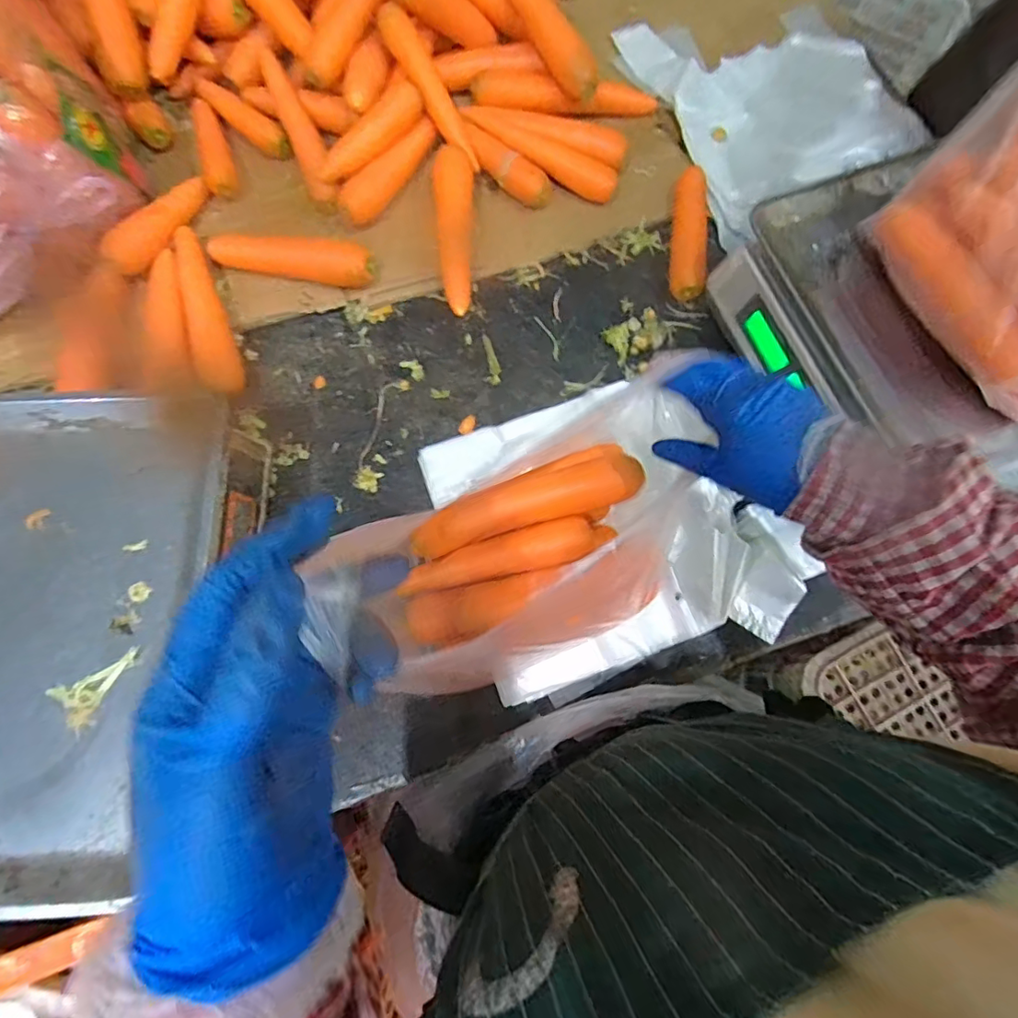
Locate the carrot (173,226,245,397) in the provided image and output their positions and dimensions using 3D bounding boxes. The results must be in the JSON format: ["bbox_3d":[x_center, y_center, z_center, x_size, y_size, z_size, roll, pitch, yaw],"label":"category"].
[{"bbox_3d":[-0.286,-0.186,0.506,0.033,0.029,0.175,-20,76,-7],"label":"carrot"}]

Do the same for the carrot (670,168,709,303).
[{"bbox_3d":[0.181,-0.276,0.537,0.032,0.035,0.136,5,74,0],"label":"carrot"}]

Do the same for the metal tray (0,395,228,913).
[{"bbox_3d":[-0.336,0.077,0.370,0.217,0.031,0.336,2,74,-1],"label":"metal tray"}]

